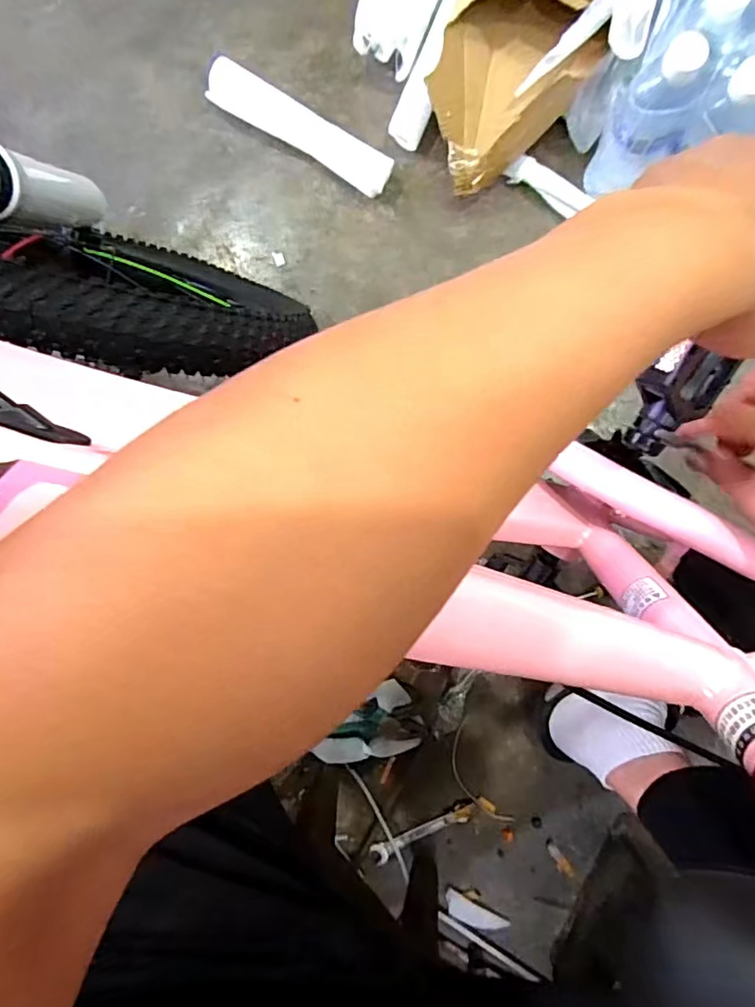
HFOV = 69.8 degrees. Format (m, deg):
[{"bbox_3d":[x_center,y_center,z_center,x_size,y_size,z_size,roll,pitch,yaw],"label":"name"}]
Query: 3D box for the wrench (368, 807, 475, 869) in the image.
[{"bbox_3d":[0.057,0.423,0.695,0.143,0.013,0.029,-30,89,4],"label":"wrench"}]

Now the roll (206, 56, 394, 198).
[{"bbox_3d":[-0.099,-0.482,0.698,0.261,0.034,0.056,32,93,2],"label":"roll"}]

